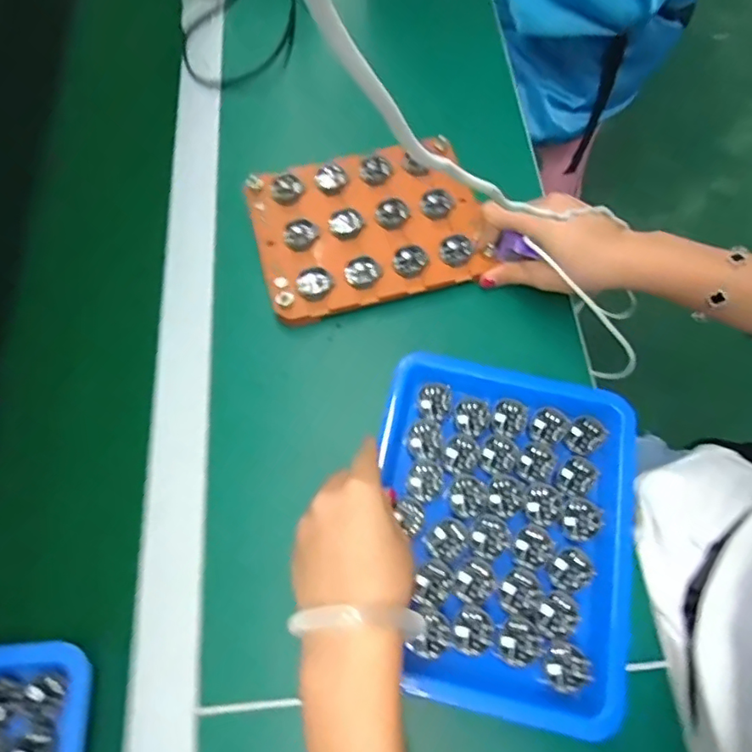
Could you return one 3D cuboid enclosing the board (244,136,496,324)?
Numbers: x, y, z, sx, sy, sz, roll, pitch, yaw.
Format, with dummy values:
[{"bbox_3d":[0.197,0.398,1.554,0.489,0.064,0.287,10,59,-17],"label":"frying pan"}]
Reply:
[{"bbox_3d":[-0.007,-0.130,0.467,0.185,0.014,0.147,-16,68,-5],"label":"board"}]

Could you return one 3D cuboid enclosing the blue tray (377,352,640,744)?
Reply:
[{"bbox_3d":[0.081,0.098,0.367,0.172,0.022,0.215,12,69,7],"label":"blue tray"}]

